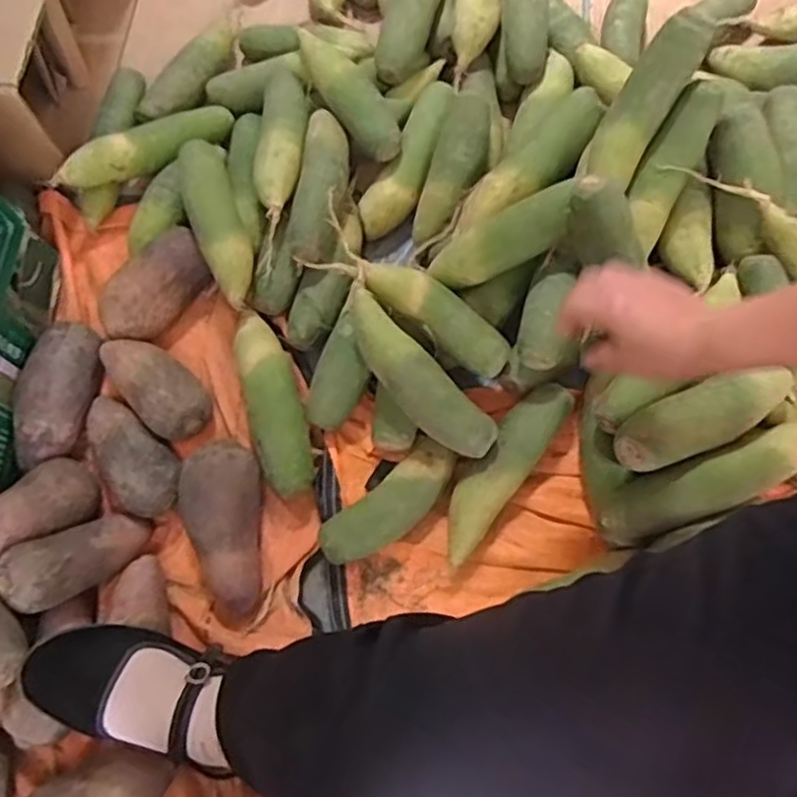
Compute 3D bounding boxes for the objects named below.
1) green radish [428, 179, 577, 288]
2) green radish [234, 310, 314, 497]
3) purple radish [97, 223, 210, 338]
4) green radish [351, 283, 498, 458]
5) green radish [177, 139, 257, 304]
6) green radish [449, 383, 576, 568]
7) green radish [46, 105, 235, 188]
[{"bbox_3d":[0.104,-0.162,0.693,0.169,0.043,0.050,-26,67,30],"label":"green radish"},{"bbox_3d":[-0.136,-0.004,0.725,0.056,0.052,0.212,-17,70,-4],"label":"green radish"},{"bbox_3d":[-0.276,-0.129,0.770,0.073,0.058,0.144,38,75,14],"label":"purple radish"},{"bbox_3d":[0.013,-0.022,0.690,0.057,0.070,0.201,-40,74,-12],"label":"green radish"},{"bbox_3d":[-0.204,-0.203,0.766,0.058,0.049,0.225,-19,70,-5],"label":"green radish"},{"bbox_3d":[0.105,0.070,0.701,0.052,0.044,0.205,35,75,13],"label":"green radish"},{"bbox_3d":[-0.307,-0.306,0.838,0.230,0.044,0.045,-33,72,-25],"label":"green radish"}]

